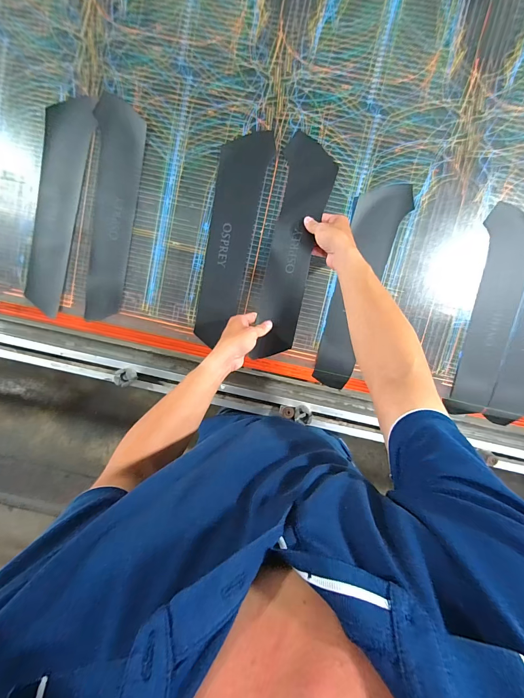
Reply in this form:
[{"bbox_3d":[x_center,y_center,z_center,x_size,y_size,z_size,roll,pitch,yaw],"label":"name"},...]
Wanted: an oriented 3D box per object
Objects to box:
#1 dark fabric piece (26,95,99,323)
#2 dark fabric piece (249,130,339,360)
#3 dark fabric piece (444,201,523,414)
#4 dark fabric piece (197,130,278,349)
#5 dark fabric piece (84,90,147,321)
[{"bbox_3d":[-0.466,-0.318,0.676,0.100,0.009,0.460,17,100,5],"label":"dark fabric piece"},{"bbox_3d":[0.067,-0.209,0.620,0.103,0.020,0.461,10,88,17],"label":"dark fabric piece"},{"bbox_3d":[0.506,-0.072,0.650,0.102,0.019,0.443,7,99,6],"label":"dark fabric piece"},{"bbox_3d":[-0.073,-0.237,0.660,0.104,0.010,0.448,14,98,4],"label":"dark fabric piece"},{"bbox_3d":[-0.332,-0.299,0.671,0.107,0.008,0.468,10,100,6],"label":"dark fabric piece"}]

